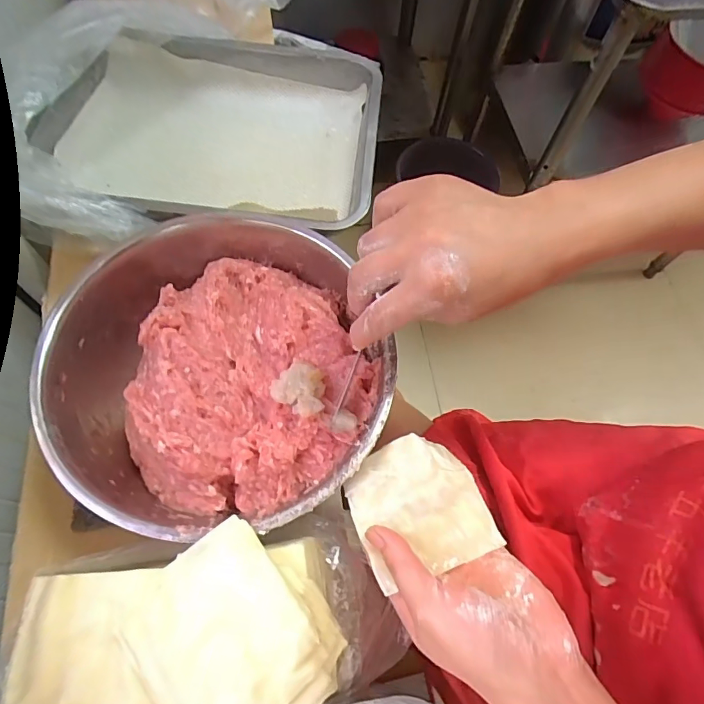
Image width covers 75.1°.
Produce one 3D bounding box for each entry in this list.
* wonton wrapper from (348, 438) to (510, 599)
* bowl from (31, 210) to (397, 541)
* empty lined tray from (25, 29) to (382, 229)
[{"bbox_3d":[0.042,0.097,0.297,0.082,0.008,0.082,-18,64,-12],"label":"wonton wrapper"},{"bbox_3d":[-0.099,0.014,0.357,0.223,0.083,0.238,1,65,-3],"label":"bowl"},{"bbox_3d":[-0.135,-0.225,0.490,0.312,0.063,0.238,2,65,-3],"label":"empty lined tray"}]

